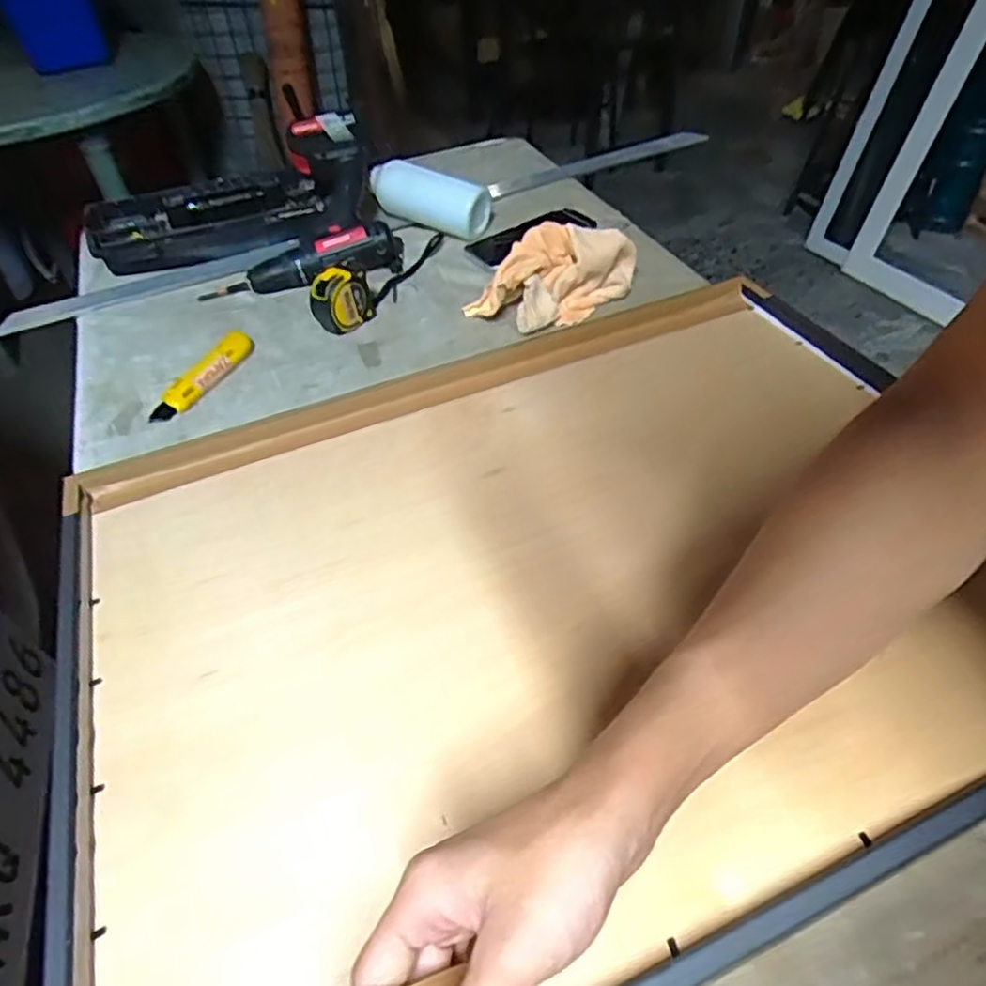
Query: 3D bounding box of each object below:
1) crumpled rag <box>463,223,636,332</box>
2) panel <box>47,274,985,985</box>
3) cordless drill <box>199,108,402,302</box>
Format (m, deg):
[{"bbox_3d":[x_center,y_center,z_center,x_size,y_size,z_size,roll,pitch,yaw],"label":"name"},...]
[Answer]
[{"bbox_3d":[0.072,-0.252,0.755,0.201,0.074,0.094,-18,48,-12],"label":"crumpled rag"},{"bbox_3d":[0.048,0.044,0.491,0.687,0.042,0.509,-21,49,-14],"label":"panel"},{"bbox_3d":[-0.255,-0.370,0.856,0.253,0.145,0.188,-8,47,-3],"label":"cordless drill"}]

